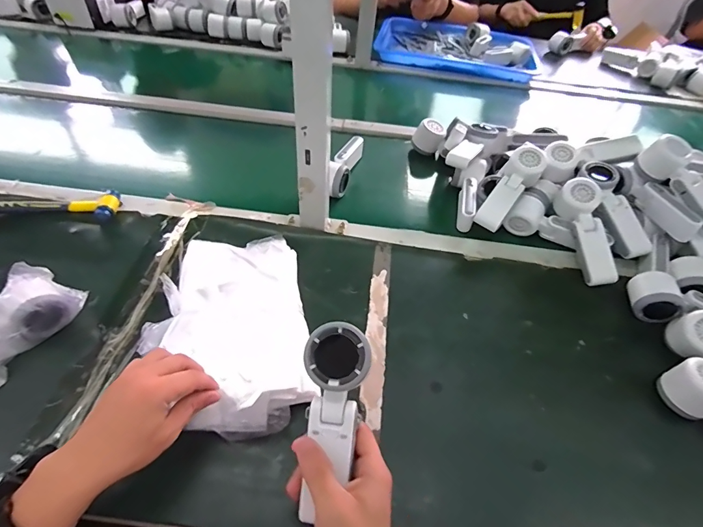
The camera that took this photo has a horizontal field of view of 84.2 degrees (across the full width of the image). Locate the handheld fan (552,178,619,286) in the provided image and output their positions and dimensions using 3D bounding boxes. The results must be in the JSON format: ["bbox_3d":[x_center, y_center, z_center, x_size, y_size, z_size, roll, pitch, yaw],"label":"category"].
[{"bbox_3d":[0.371,-0.049,0.616,0.066,0.058,0.170,-7,77,-10],"label":"handheld fan"}]

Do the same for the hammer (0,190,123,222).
[{"bbox_3d":[-0.500,-0.086,0.609,0.246,0.024,0.048,-3,51,-7],"label":"hammer"}]

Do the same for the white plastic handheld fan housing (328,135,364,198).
[{"bbox_3d":[-0.010,-0.187,0.726,0.037,0.053,0.181,13,51,6],"label":"white plastic handheld fan housing"}]

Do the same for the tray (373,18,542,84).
[{"bbox_3d":[0.315,-0.644,1.162,0.477,0.062,0.268,13,51,6],"label":"tray"}]

